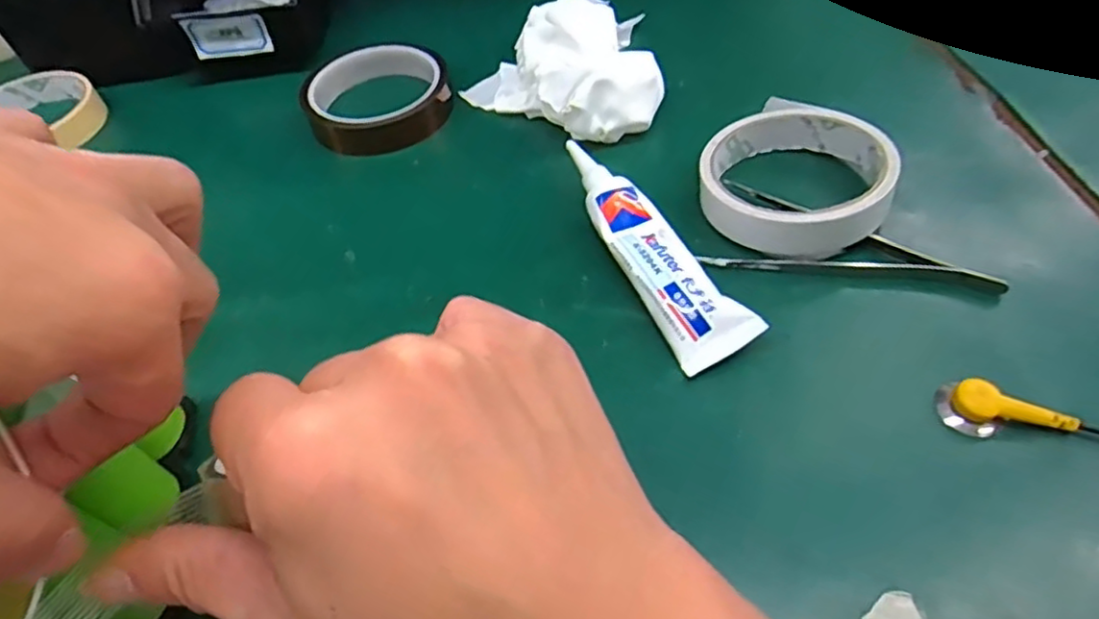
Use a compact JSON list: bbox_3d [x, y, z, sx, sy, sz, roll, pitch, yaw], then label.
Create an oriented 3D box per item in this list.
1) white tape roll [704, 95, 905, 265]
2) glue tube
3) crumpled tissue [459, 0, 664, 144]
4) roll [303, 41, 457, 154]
[{"bbox_3d":[0.118,-0.069,0.317,0.085,0.029,0.100,-1,53,5],"label":"white tape roll"},{"bbox_3d":[0.044,-0.029,0.307,0.034,0.020,0.136,-25,55,-13],"label":"glue tube"},{"bbox_3d":[0.012,-0.145,0.387,0.083,0.046,0.124,-40,60,-22],"label":"crumpled tissue"},{"bbox_3d":[-0.107,-0.129,0.404,0.088,0.029,0.086,-3,53,4],"label":"roll"}]

